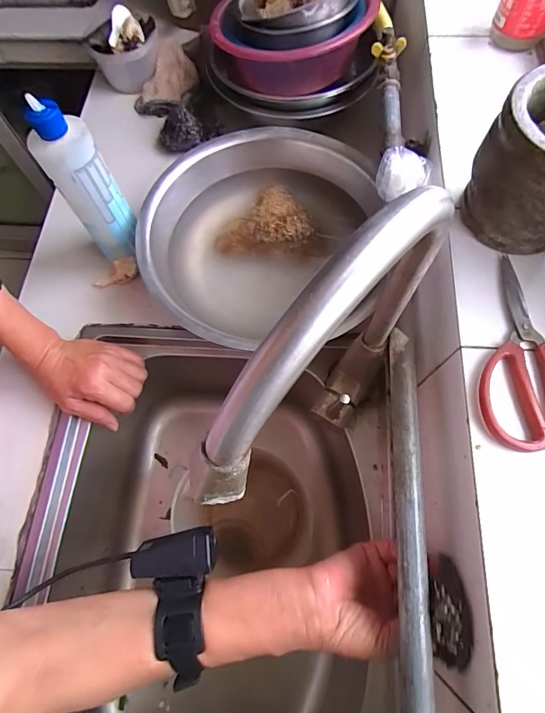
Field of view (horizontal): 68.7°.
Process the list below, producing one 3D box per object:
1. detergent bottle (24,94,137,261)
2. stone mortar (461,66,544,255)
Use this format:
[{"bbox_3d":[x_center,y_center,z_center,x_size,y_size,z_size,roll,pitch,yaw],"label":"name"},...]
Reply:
[{"bbox_3d":[-0.213,-0.194,0.467,0.061,0.189,0.052,-30,71,-9],"label":"detergent bottle"},{"bbox_3d":[0.216,-0.149,0.318,0.098,0.102,0.099,32,73,13],"label":"stone mortar"}]

